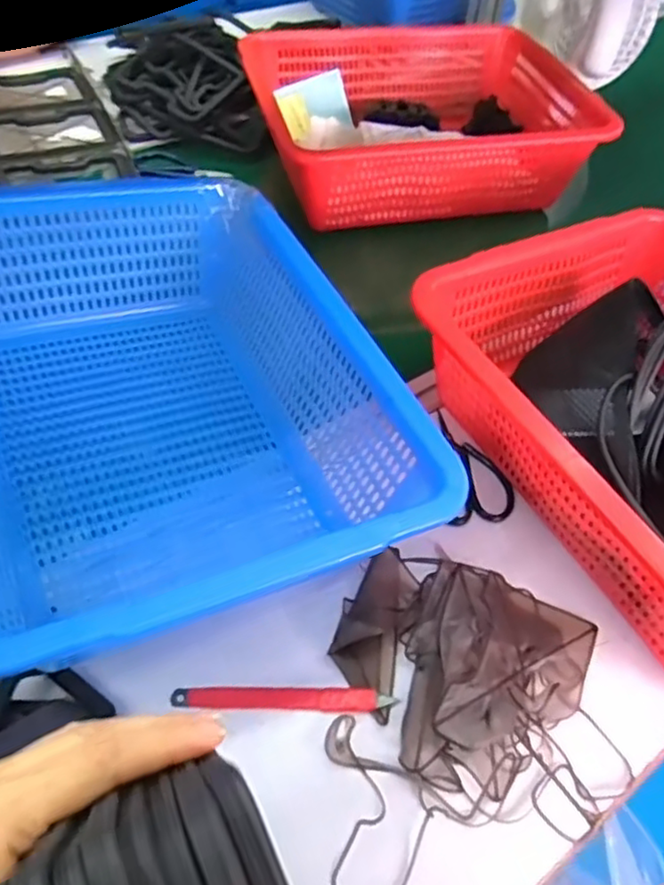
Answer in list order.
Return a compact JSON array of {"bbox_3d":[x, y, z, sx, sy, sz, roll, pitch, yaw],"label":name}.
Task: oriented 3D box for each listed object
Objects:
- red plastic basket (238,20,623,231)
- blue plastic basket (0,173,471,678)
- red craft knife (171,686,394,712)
[{"bbox_3d":[0.094,-0.401,0.815,0.384,0.109,0.305,-6,53,-11],"label":"red plastic basket"},{"bbox_3d":[-0.132,-0.039,0.488,0.300,0.136,0.396,-20,56,-20],"label":"blue plastic basket"},{"bbox_3d":[-0.031,0.166,0.425,0.140,0.008,0.016,3,52,-4],"label":"red craft knife"}]

